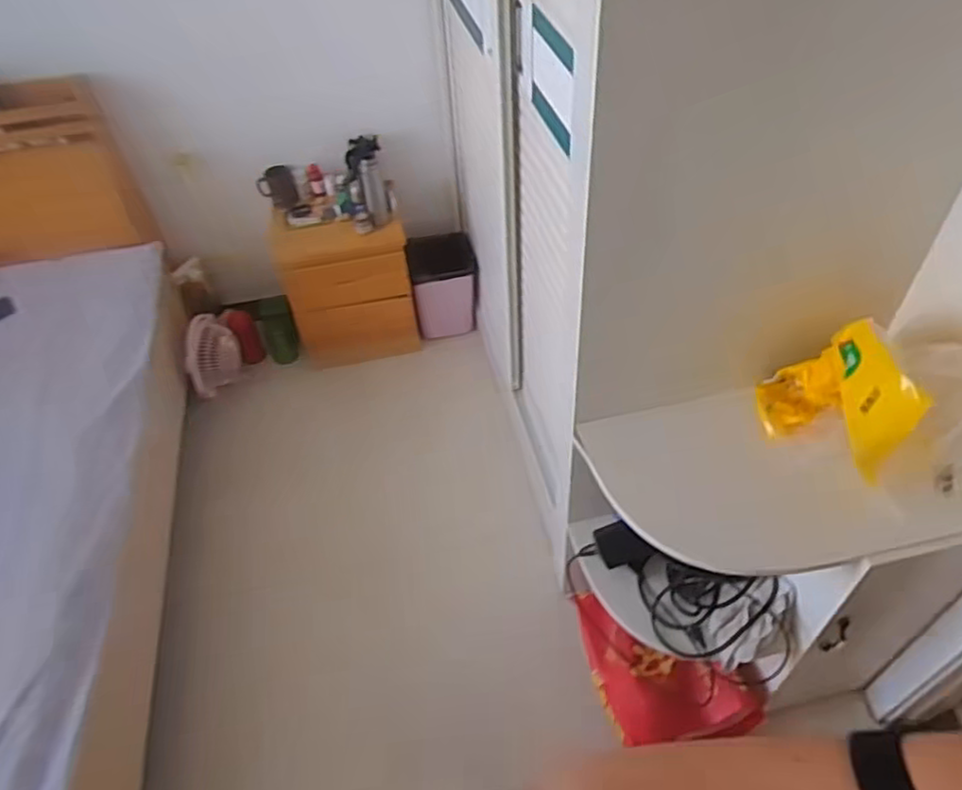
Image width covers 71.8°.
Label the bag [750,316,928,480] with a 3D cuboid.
[{"bbox_3d":[0.555,-0.004,1.034,0.128,0.257,0.276,-6,46,-3],"label":"bag"}]

